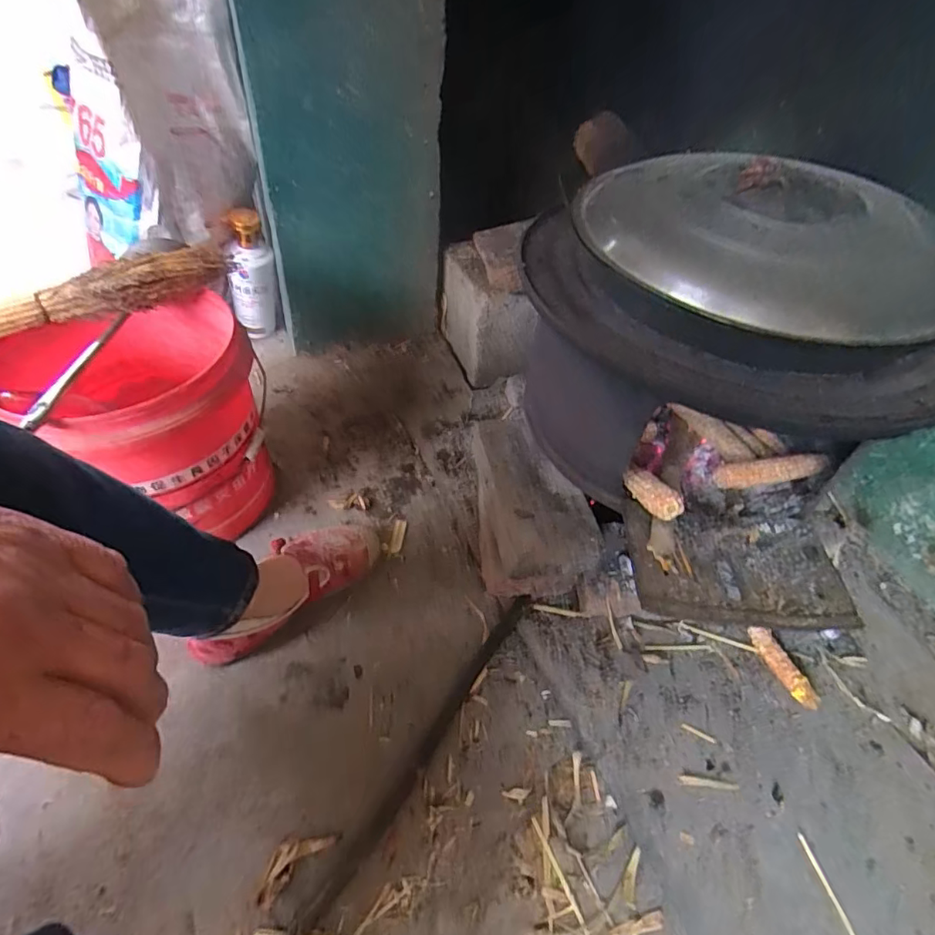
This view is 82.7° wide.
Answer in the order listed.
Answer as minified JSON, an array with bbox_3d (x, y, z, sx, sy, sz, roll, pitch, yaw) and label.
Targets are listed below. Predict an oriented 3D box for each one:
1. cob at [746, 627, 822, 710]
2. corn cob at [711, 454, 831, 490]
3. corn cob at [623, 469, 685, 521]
[{"bbox_3d":[0.374,0.239,0.634,0.024,0.024,0.099,-12,49,-15],"label":"cob"},{"bbox_3d":[0.355,0.003,0.610,0.144,0.026,0.025,-7,48,-10],"label":"corn cob"},{"bbox_3d":[0.181,0.024,0.527,0.023,0.026,0.085,-2,20,-9],"label":"corn cob"}]

